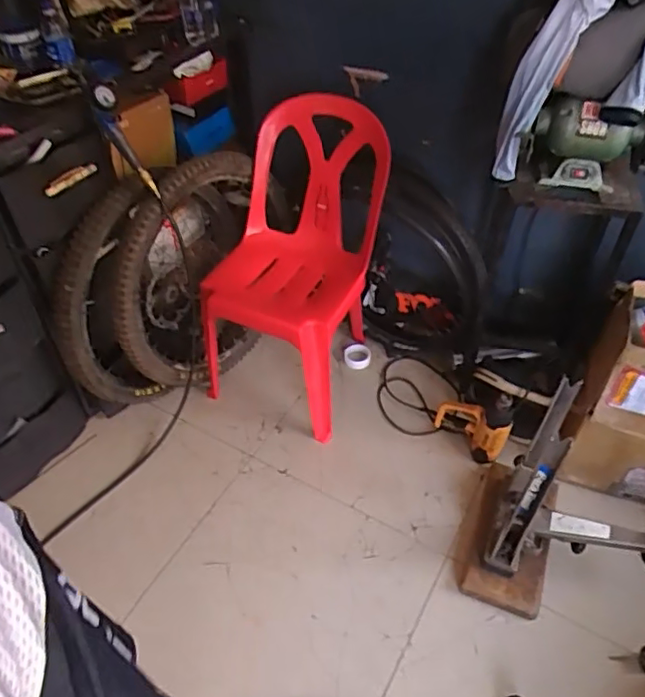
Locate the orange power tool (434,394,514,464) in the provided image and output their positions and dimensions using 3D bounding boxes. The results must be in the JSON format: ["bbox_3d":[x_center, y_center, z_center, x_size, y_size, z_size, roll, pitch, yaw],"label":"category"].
[{"bbox_3d":[0.415,0.183,1.656,0.079,0.242,0.217,-28,52,-23],"label":"orange power tool"}]

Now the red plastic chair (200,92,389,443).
[{"bbox_3d":[-0.087,-0.224,1.661,0.422,0.724,0.467,16,49,16],"label":"red plastic chair"}]

